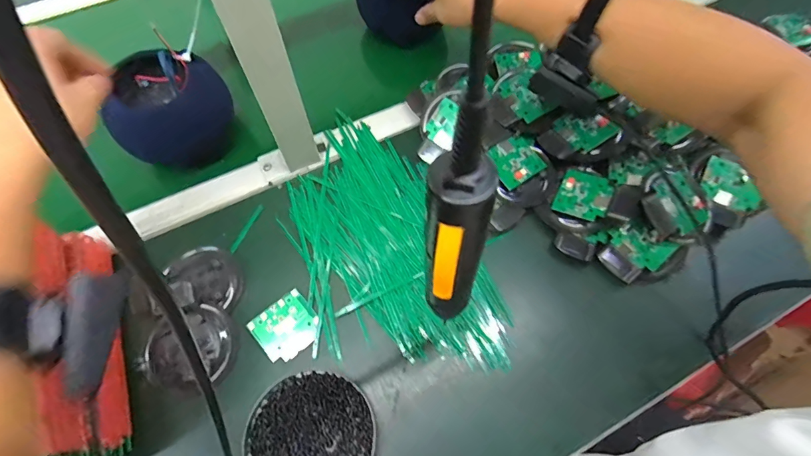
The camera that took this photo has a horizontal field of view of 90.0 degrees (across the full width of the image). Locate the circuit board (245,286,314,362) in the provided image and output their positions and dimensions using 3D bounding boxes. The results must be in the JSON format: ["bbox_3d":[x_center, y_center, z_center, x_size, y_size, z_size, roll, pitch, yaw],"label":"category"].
[{"bbox_3d":[-0.119,0.100,0.407,0.059,0.007,0.054,-39,71,-17],"label":"circuit board"}]

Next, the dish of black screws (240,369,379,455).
[{"bbox_3d":[-0.084,0.187,0.362,0.112,0.021,0.108,0,64,-1],"label":"dish of black screws"}]

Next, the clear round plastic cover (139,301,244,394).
[{"bbox_3d":[-0.206,0.118,0.389,0.085,0.015,0.076,-24,67,-12],"label":"clear round plastic cover"}]

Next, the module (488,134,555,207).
[{"bbox_3d":[0.135,-0.066,0.463,0.075,0.017,0.079,-31,69,-15],"label":"module"}]

